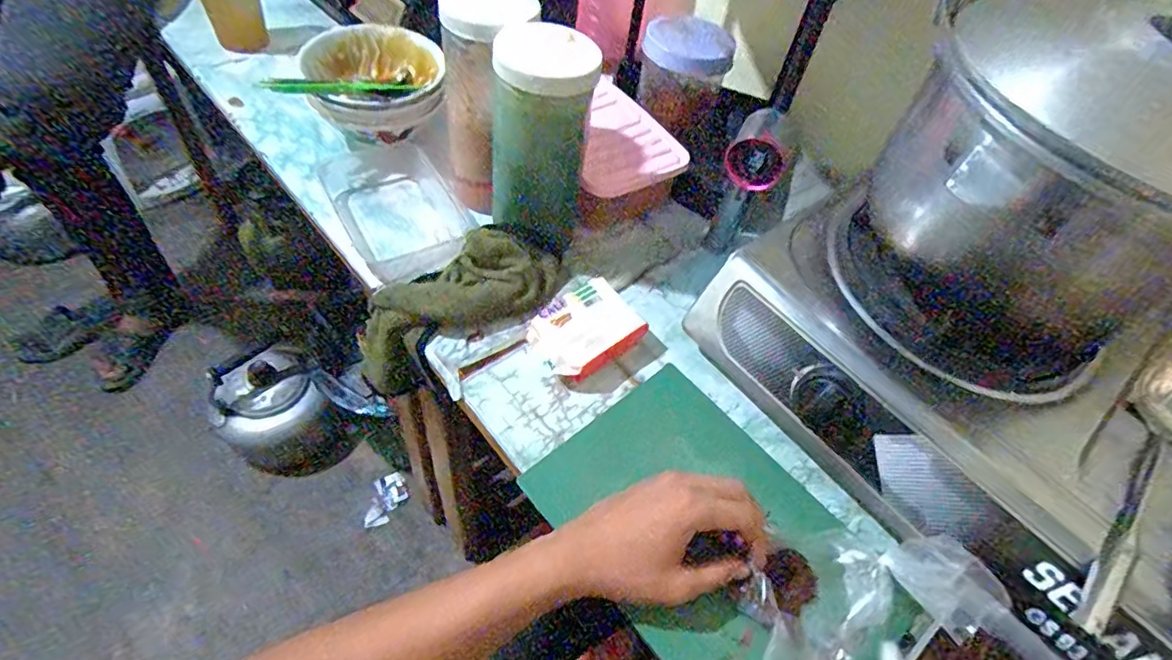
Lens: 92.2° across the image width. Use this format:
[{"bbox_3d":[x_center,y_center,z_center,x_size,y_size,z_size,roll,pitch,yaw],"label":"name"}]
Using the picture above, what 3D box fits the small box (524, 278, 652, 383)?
[{"bbox_3d":[0.000,-0.001,0.529,0.094,0.027,0.073,-32,63,-26],"label":"small box"}]

